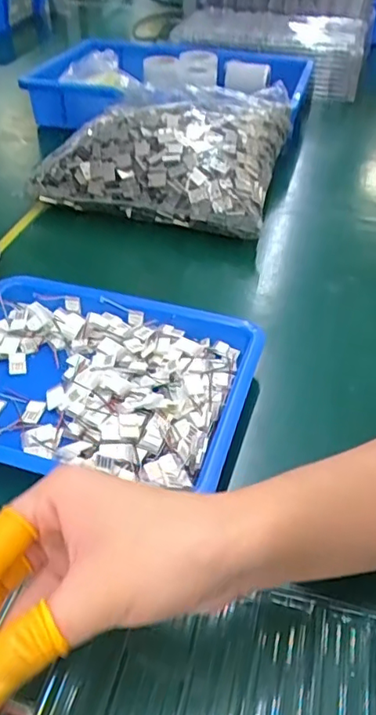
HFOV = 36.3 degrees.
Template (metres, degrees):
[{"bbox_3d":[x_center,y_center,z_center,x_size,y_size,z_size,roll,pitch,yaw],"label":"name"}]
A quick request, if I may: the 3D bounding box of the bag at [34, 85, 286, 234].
[{"bbox_3d":[-0.020,-0.225,0.602,0.231,0.074,0.195,12,42,10],"label":"bag"}]

